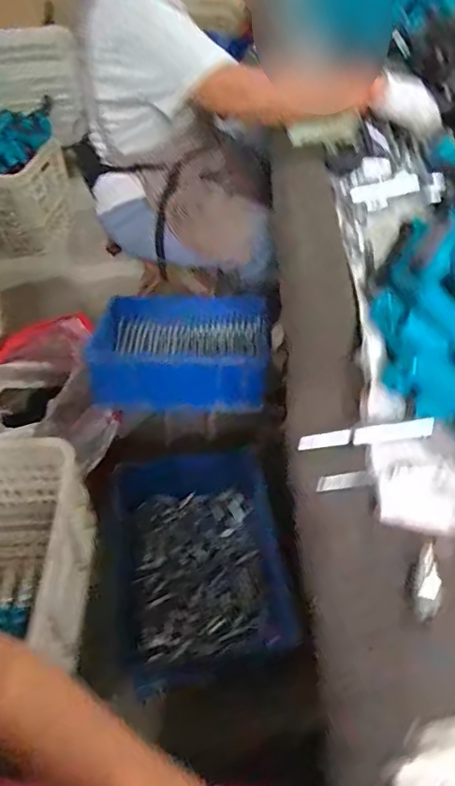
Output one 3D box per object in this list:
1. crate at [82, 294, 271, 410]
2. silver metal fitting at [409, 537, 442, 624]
[{"bbox_3d":[-0.101,-0.090,1.094,0.363,0.144,0.205,-1,48,2],"label":"crate"},{"bbox_3d":[0.167,0.156,0.441,0.024,0.010,0.071,15,50,16],"label":"silver metal fitting"}]

